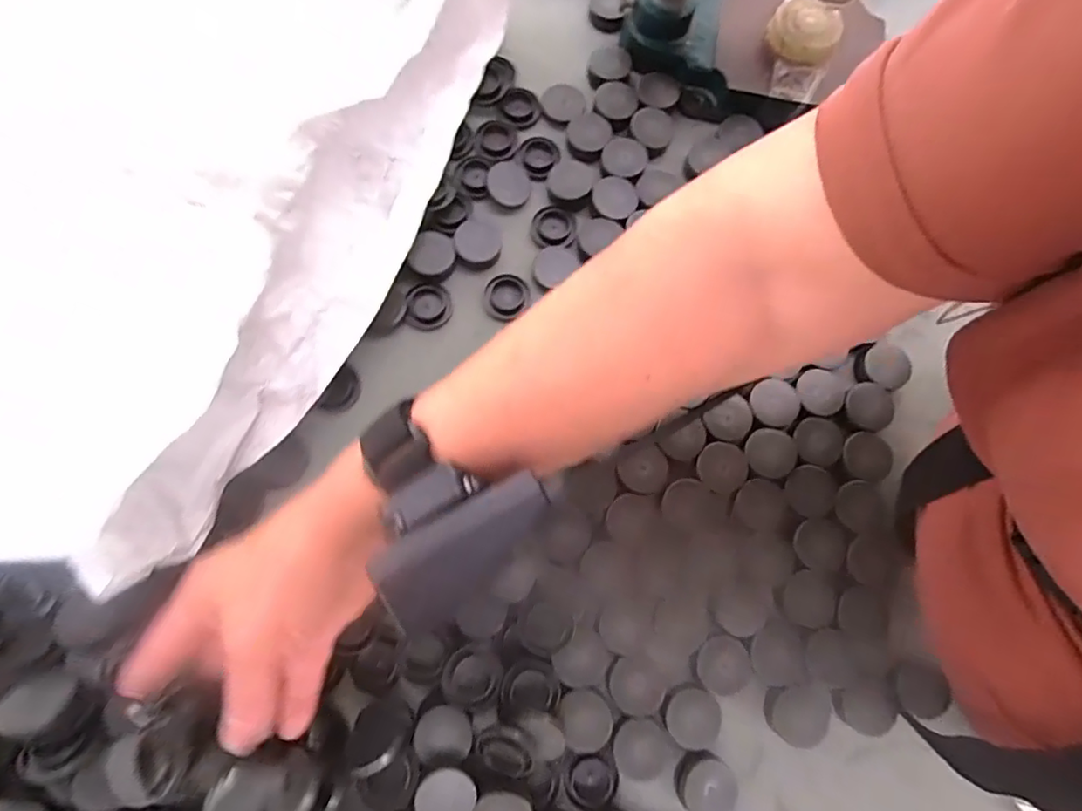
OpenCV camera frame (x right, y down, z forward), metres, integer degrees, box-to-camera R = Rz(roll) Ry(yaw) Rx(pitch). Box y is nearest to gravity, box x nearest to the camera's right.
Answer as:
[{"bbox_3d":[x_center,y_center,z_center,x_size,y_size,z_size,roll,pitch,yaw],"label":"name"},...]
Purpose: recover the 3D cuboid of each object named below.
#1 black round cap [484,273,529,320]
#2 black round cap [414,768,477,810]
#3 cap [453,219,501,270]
[{"bbox_3d":[-0.024,-0.075,0.390,0.030,0.005,0.033,1,77,-3],"label":"black round cap"},{"bbox_3d":[-0.052,0.218,0.313,0.033,0.008,0.030,1,77,-3],"label":"black round cap"},{"bbox_3d":[-0.044,-0.115,0.396,0.031,0.009,0.036,-4,77,-4],"label":"cap"}]

